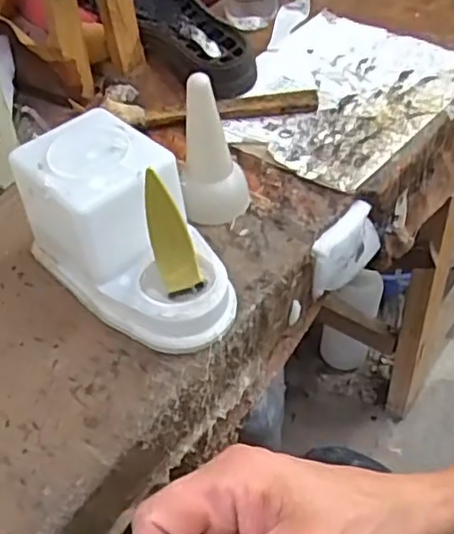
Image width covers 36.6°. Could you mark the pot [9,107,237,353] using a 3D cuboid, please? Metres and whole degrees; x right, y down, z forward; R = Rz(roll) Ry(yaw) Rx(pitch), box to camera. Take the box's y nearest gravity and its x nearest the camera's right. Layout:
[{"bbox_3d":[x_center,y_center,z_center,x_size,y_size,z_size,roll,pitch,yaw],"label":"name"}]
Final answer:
[{"bbox_3d":[-0.080,-0.028,0.573,0.103,0.121,0.198,-37,56,-27],"label":"pot"}]

